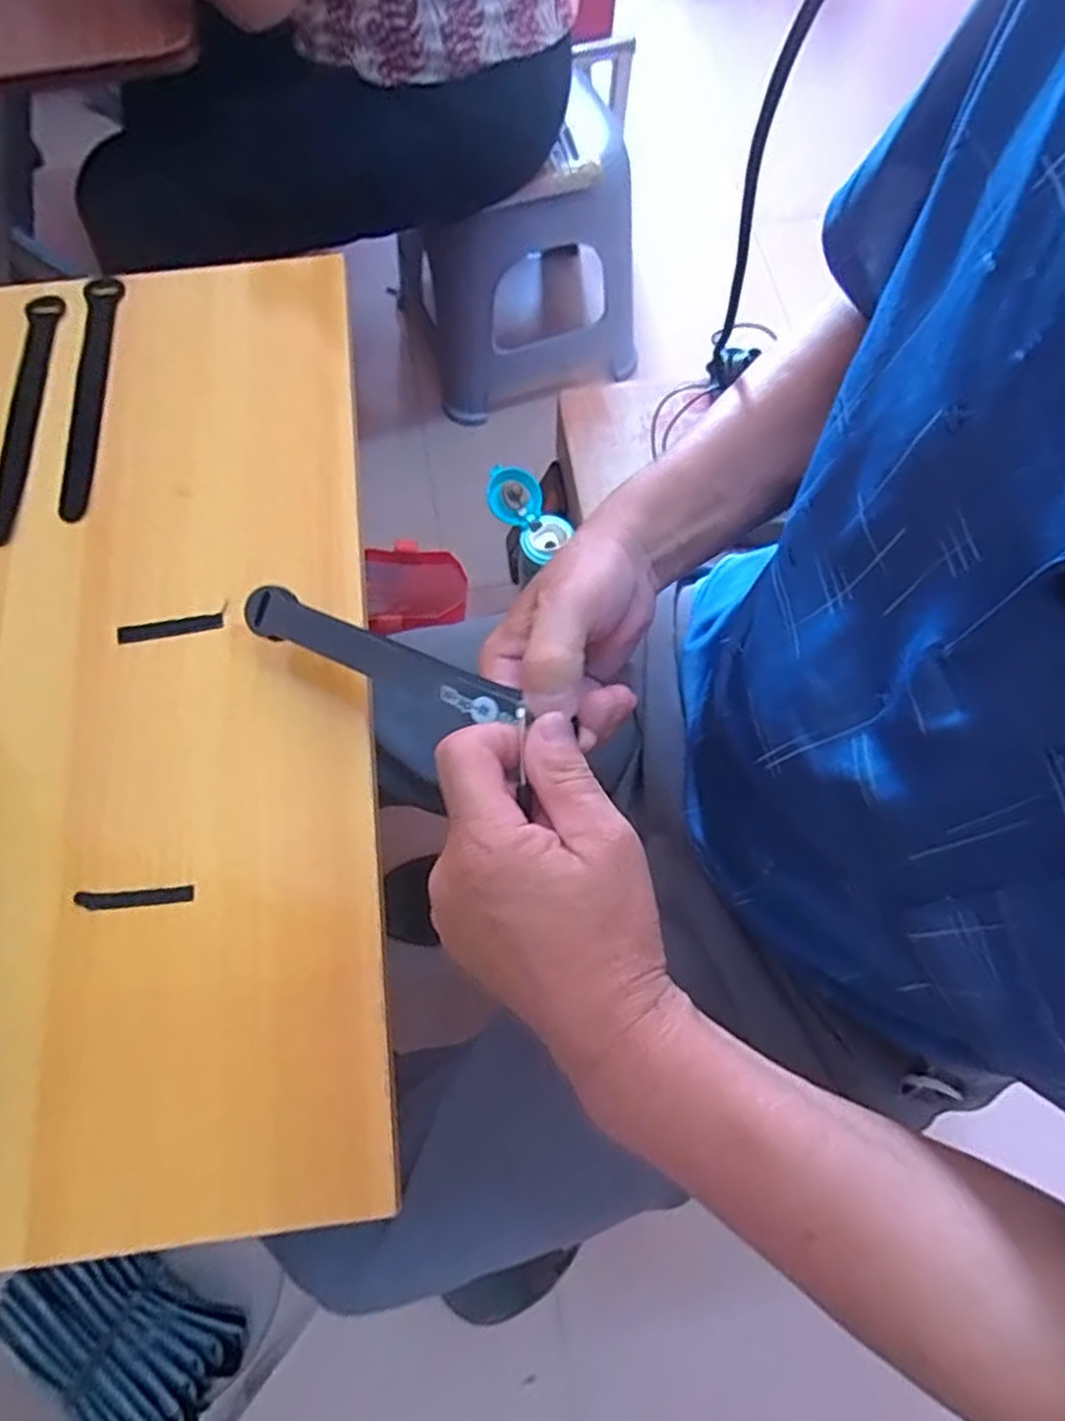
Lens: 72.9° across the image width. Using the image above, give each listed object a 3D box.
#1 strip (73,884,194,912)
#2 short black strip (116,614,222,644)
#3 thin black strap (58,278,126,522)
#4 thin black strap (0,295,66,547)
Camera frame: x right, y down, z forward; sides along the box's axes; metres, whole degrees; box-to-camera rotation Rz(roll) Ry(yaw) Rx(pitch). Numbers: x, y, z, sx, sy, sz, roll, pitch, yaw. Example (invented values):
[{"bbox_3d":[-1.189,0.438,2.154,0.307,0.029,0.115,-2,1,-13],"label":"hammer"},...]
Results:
[{"bbox_3d":[-0.208,0.098,0.375,0.060,0.004,0.010,-4,71,-1],"label":"strip"},{"bbox_3d":[-0.214,-0.048,0.425,0.059,0.004,0.011,-10,72,-4],"label":"short black strip"},{"bbox_3d":[-0.296,-0.212,0.481,0.023,0.007,0.193,-3,71,-1],"label":"thin black strap"},{"bbox_3d":[-0.335,-0.199,0.478,0.023,0.008,0.196,-3,71,-1],"label":"thin black strap"}]

